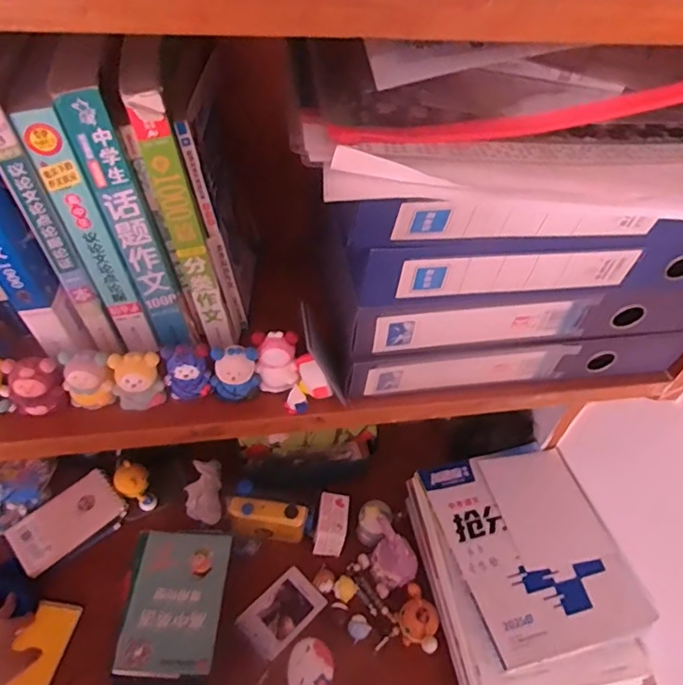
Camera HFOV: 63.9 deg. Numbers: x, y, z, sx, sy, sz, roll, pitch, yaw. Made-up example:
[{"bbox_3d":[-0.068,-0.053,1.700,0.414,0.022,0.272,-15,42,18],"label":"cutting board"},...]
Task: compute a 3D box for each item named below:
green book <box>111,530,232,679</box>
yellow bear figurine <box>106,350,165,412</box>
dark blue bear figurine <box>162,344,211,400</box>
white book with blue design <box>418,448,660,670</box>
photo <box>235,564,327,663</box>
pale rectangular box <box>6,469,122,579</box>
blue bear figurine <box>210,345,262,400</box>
[{"bbox_3d":[-0.184,0.285,0.612,0.103,0.015,0.148,2,47,-5],"label":"green book"},{"bbox_3d":[-0.166,0.032,0.446,0.038,0.047,0.026,-10,50,-16],"label":"yellow bear figurine"},{"bbox_3d":[-0.128,0.026,0.453,0.035,0.046,0.022,-2,48,-8],"label":"dark blue bear figurine"},{"bbox_3d":[0.234,0.240,0.672,0.197,0.016,0.250,-10,42,-11],"label":"white book with blue design"},{"bbox_3d":[-0.074,0.336,0.682,0.065,0.009,0.097,37,57,26],"label":"photo"},{"bbox_3d":[-0.359,0.232,0.715,0.073,0.018,0.132,38,54,25],"label":"pale rectangular box"},{"bbox_3d":[-0.088,0.025,0.455,0.038,0.044,0.026,-2,48,-8],"label":"blue bear figurine"}]

